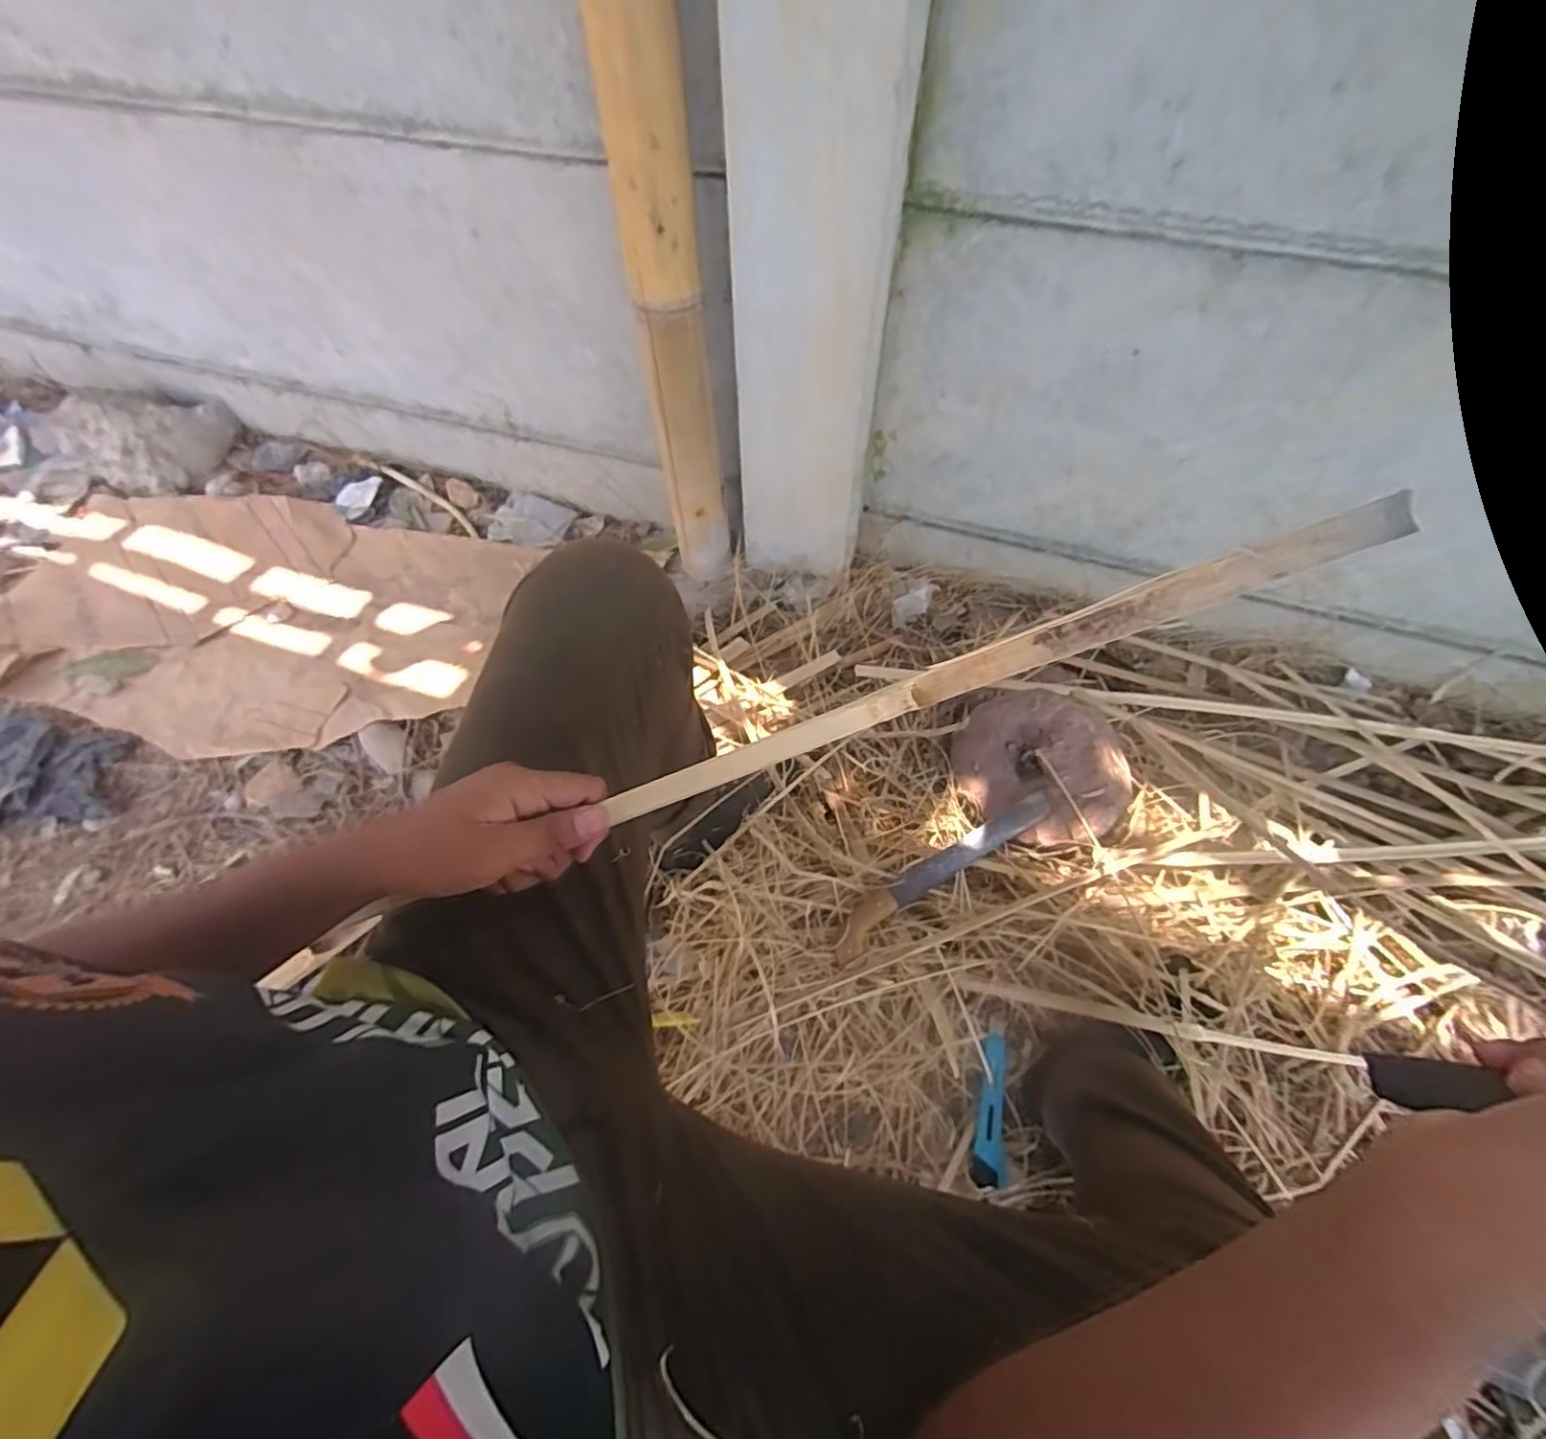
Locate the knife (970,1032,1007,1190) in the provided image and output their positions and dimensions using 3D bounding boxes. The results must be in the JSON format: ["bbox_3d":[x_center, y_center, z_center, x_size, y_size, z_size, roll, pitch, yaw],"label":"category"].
[{"bbox_3d":[0.230,0.404,0.680,0.032,0.016,0.147,15,46,10],"label":"knife"}]

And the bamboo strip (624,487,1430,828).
[{"bbox_3d":[0.087,-0.017,0.329,0.397,0.013,0.015,-21,57,15],"label":"bamboo strip"}]

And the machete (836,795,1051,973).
[{"bbox_3d":[0.198,0.177,0.772,0.318,0.034,0.051,-31,63,-17],"label":"machete"}]

